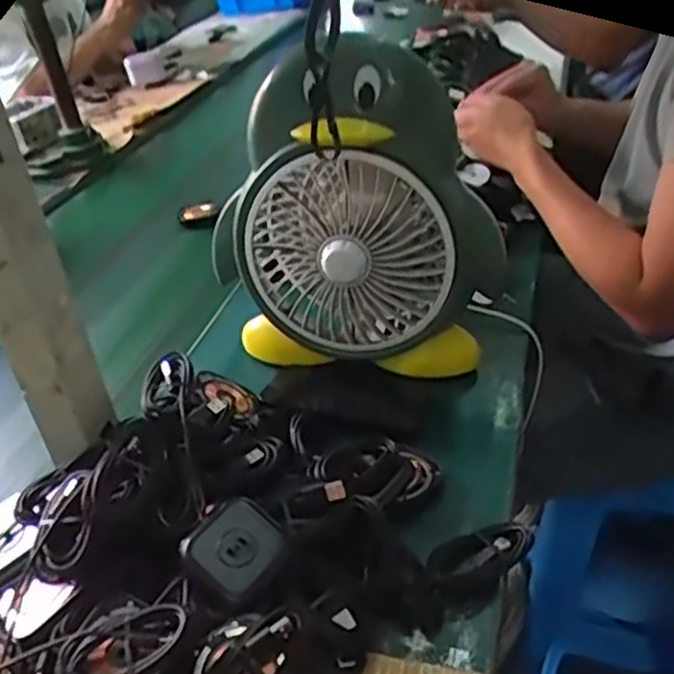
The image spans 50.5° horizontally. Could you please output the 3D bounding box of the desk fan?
[{"bbox_3d":[0.014,-0.105,0.641,0.241,0.287,0.096,6,36,18],"label":"desk fan"}]

